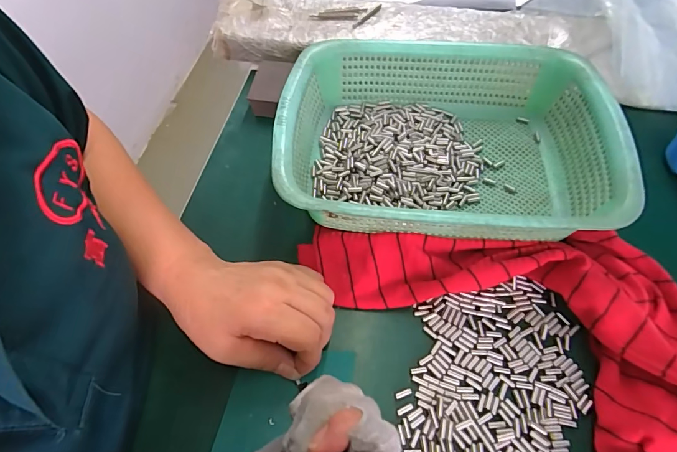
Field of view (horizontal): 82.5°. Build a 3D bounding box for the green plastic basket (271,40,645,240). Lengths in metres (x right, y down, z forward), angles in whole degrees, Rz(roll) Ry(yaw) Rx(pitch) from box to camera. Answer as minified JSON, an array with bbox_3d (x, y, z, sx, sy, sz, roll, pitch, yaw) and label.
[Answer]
[{"bbox_3d":[0.095,-0.080,0.377,0.292,0.085,0.217,4,60,1],"label":"green plastic basket"}]

